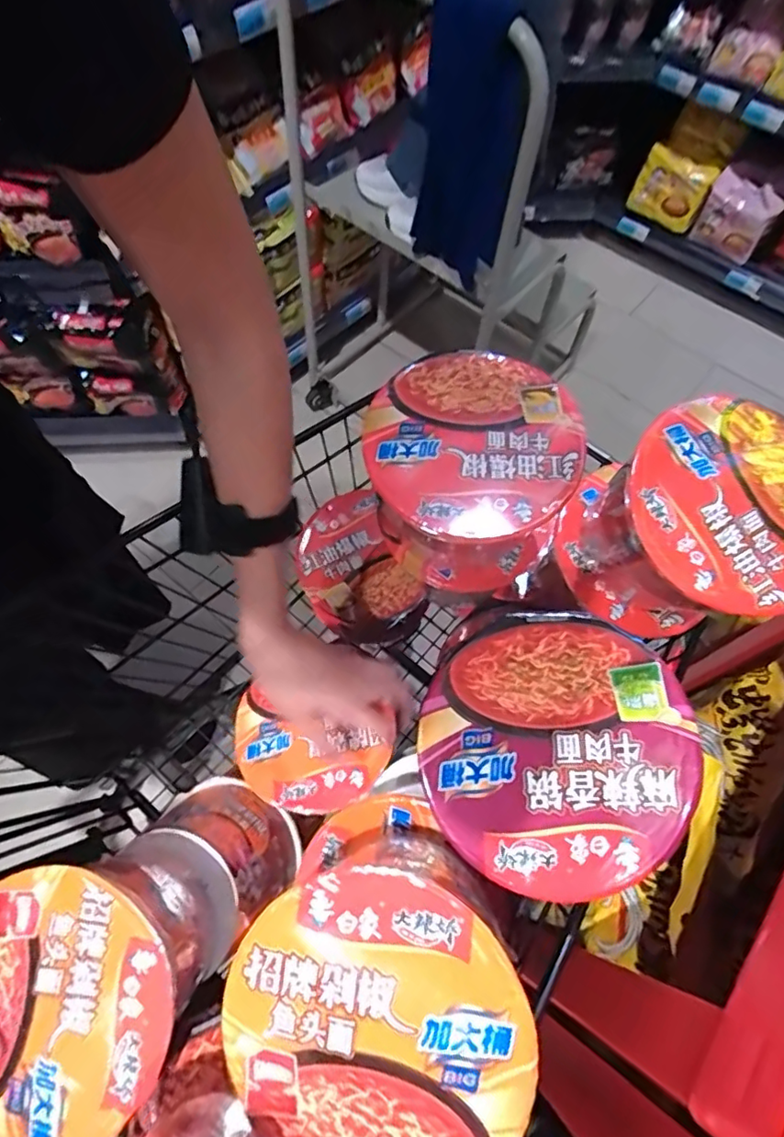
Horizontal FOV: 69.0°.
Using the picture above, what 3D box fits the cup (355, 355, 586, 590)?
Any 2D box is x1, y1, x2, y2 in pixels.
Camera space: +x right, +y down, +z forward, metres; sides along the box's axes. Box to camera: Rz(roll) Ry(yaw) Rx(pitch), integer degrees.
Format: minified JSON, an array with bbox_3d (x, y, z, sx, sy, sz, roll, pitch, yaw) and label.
[{"bbox_3d":[0.055,-0.064,0.434,0.141,0.131,0.132,1,64,-1],"label":"cup"}]

